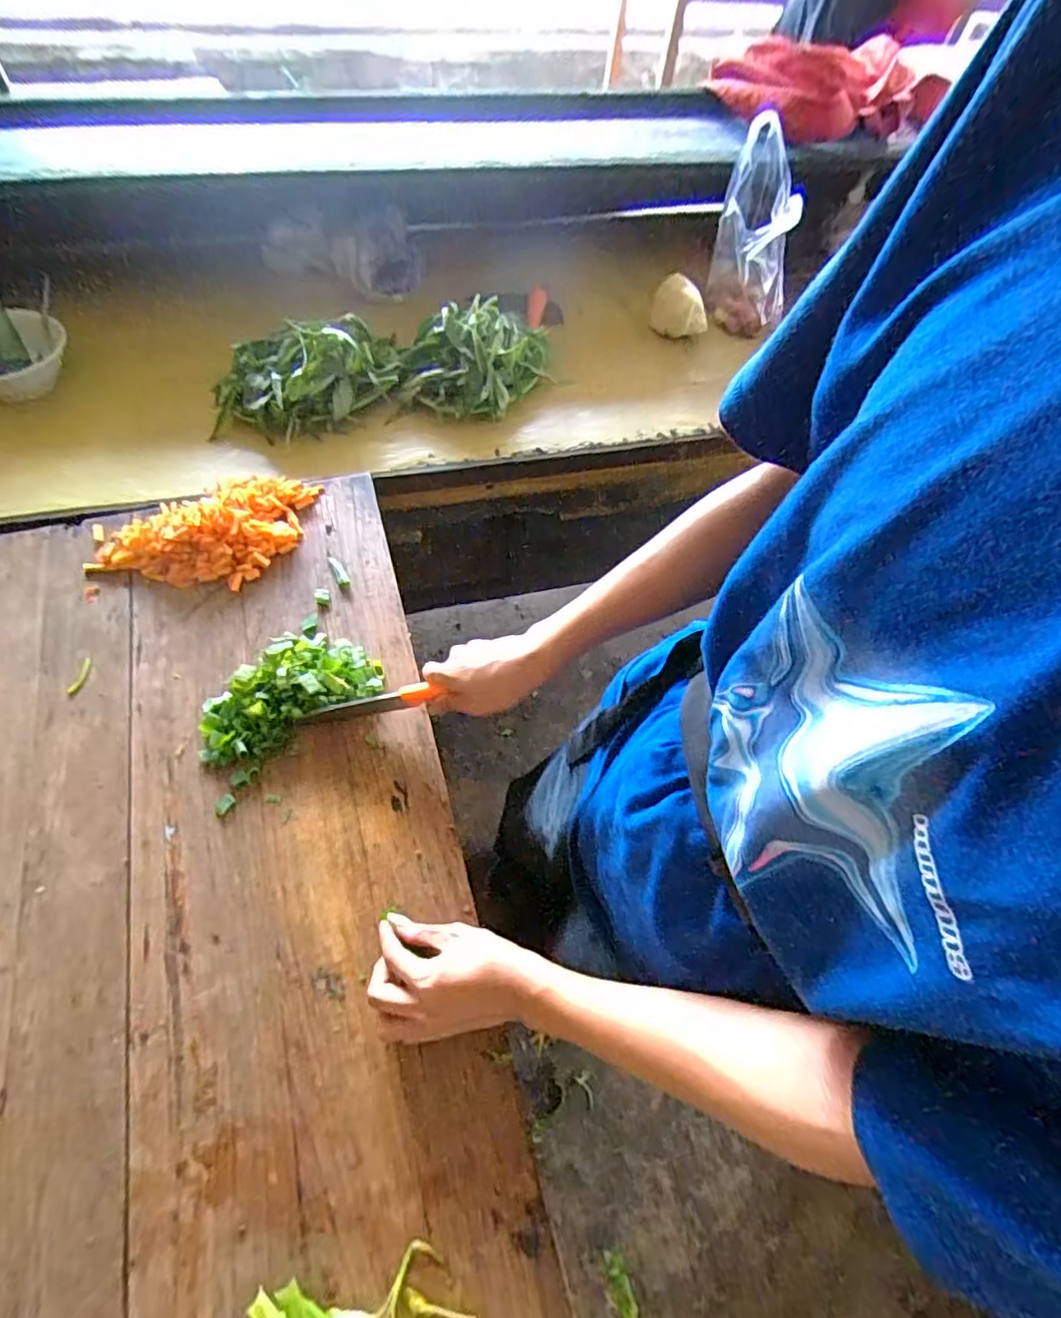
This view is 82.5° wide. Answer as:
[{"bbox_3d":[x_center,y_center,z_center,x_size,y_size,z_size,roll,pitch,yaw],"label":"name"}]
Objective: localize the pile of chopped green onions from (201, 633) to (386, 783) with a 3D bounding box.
[{"bbox_3d":[-0.242,0.030,0.592,0.171,0.030,0.110,-36,69,-20],"label":"pile of chopped green onions"}]

